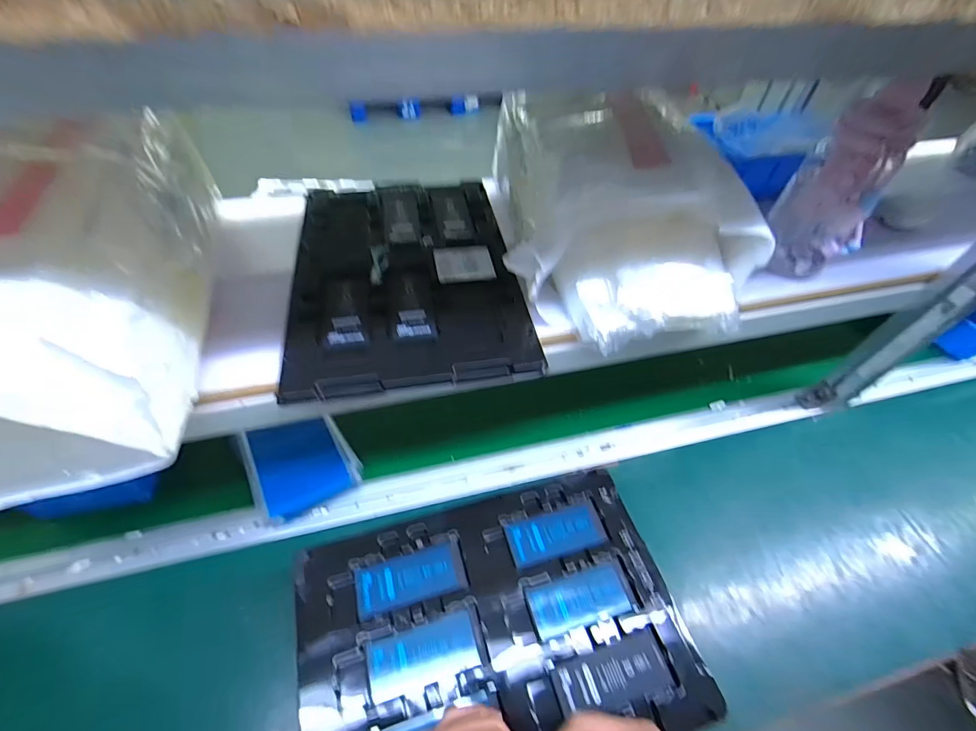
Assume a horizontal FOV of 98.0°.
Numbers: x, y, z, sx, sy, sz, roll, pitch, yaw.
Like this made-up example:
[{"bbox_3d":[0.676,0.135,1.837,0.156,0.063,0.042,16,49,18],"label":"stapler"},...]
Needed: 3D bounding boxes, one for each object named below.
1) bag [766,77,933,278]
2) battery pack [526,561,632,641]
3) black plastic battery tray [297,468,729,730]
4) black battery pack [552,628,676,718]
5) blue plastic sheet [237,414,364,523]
[{"bbox_3d":[0.346,-0.169,0.422,0.066,0.171,0.073,12,52,5],"label":"bag"},{"bbox_3d":[0.087,0.222,0.403,0.095,0.004,0.042,-11,53,-12],"label":"battery pack"},{"bbox_3d":[0.007,0.236,0.384,0.332,0.012,0.219,-11,53,-12],"label":"black plastic battery tray"},{"bbox_3d":[0.108,0.267,0.367,0.100,0.004,0.042,-10,53,-11],"label":"black battery pack"},{"bbox_3d":[-0.225,0.122,0.520,0.120,0.013,0.109,-14,87,-22],"label":"blue plastic sheet"}]

